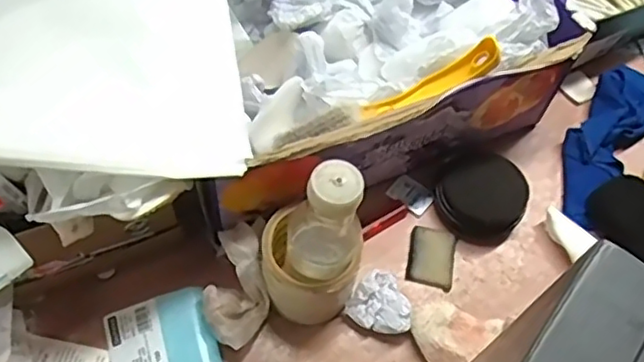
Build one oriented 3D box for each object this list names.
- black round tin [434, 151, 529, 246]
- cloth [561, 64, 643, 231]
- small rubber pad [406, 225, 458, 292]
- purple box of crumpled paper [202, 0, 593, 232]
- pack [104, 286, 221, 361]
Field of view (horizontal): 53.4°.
[{"bbox_3d":[0.168,0.013,0.664,0.086,0.043,0.093,2,59,-3],"label":"black round tin"},{"bbox_3d":[0.328,-0.056,0.726,0.085,0.033,0.242,38,63,18],"label":"cloth"},{"bbox_3d":[0.111,0.075,0.643,0.046,0.008,0.060,12,59,3],"label":"small rubber pad"},{"bbox_3d":[0.034,-0.160,0.684,0.372,0.169,0.326,-18,62,-14],"label":"purple box of crumpled paper"},{"bbox_3d":[-0.142,0.154,0.576,0.092,0.013,0.102,-13,61,-12],"label":"pack"}]

